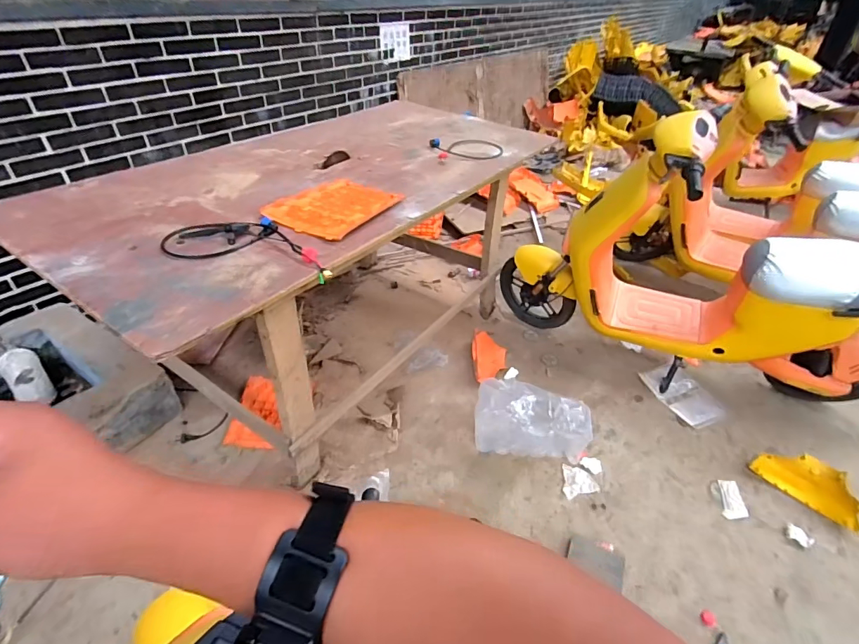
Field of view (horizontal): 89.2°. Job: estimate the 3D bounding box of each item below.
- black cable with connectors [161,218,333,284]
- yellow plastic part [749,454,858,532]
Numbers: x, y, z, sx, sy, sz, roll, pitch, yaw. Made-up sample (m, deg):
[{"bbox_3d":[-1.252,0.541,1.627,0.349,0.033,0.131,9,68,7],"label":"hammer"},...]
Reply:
[{"bbox_3d":[-0.427,-0.192,1.061,0.433,0.030,0.189,10,39,11],"label":"black cable with connectors"},{"bbox_3d":[1.266,0.530,1.445,0.050,0.156,0.304,11,22,-48],"label":"yellow plastic part"}]

